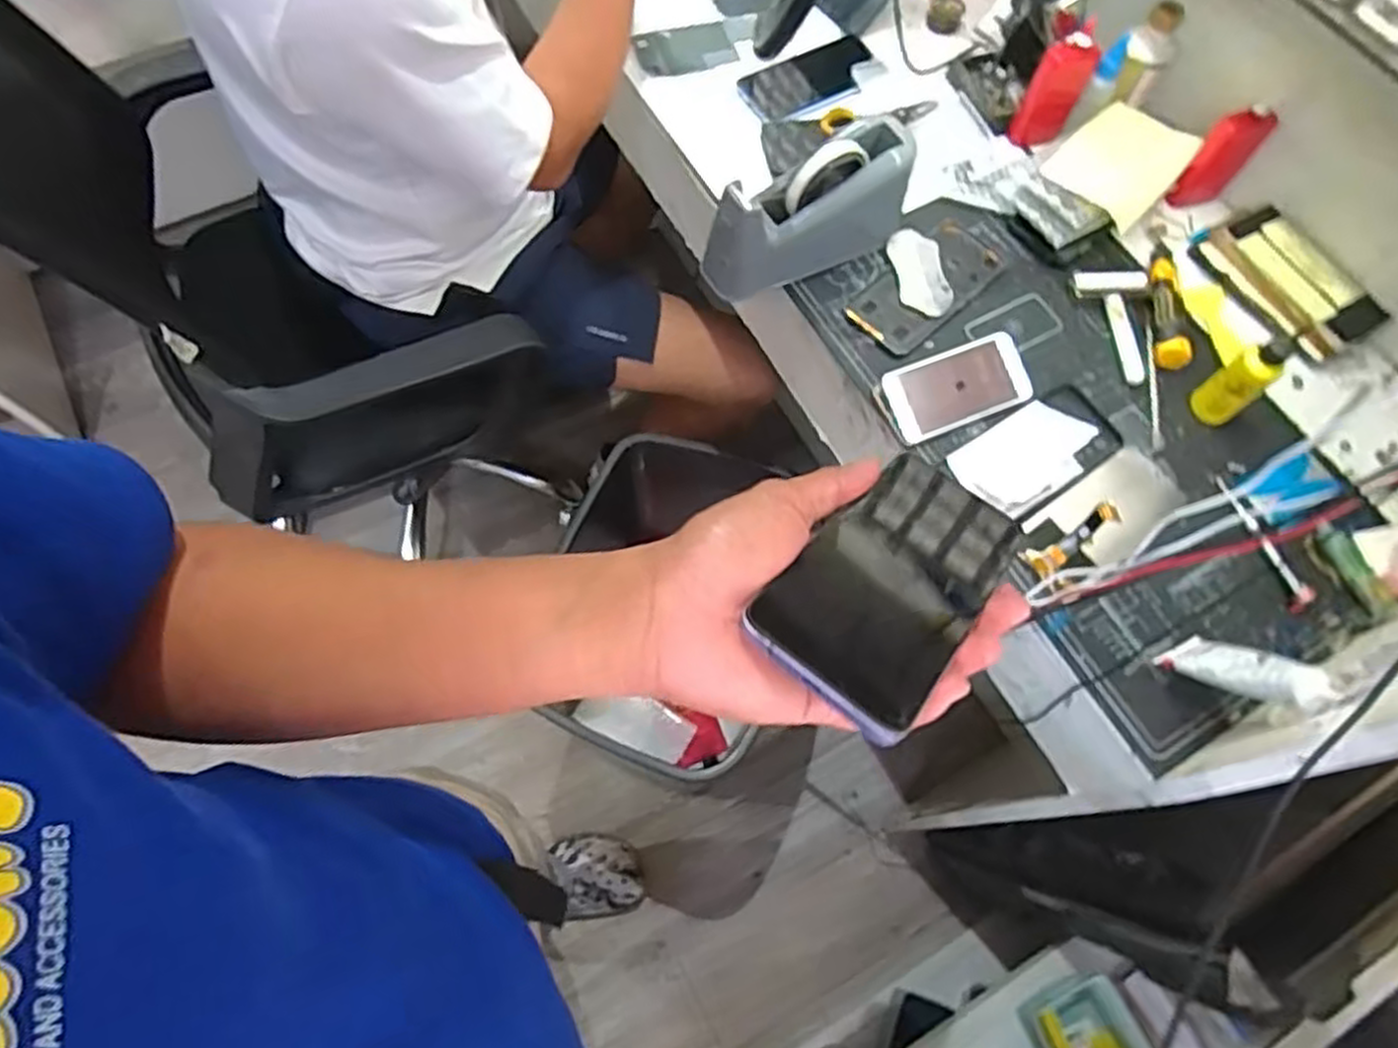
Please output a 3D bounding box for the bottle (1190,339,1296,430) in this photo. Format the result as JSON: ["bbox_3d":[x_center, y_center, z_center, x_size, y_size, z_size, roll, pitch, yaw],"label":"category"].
[{"bbox_3d":[0.472,-0.122,0.687,0.032,0.095,0.035,-29,71,-14],"label":"bottle"}]

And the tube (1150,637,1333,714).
[{"bbox_3d":[0.400,0.105,0.576,0.037,0.119,0.023,-27,100,-13],"label":"tube"}]

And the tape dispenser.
[{"bbox_3d":[0.108,-0.294,0.734,0.211,0.102,0.069,-32,72,-14],"label":"tape dispenser"}]

